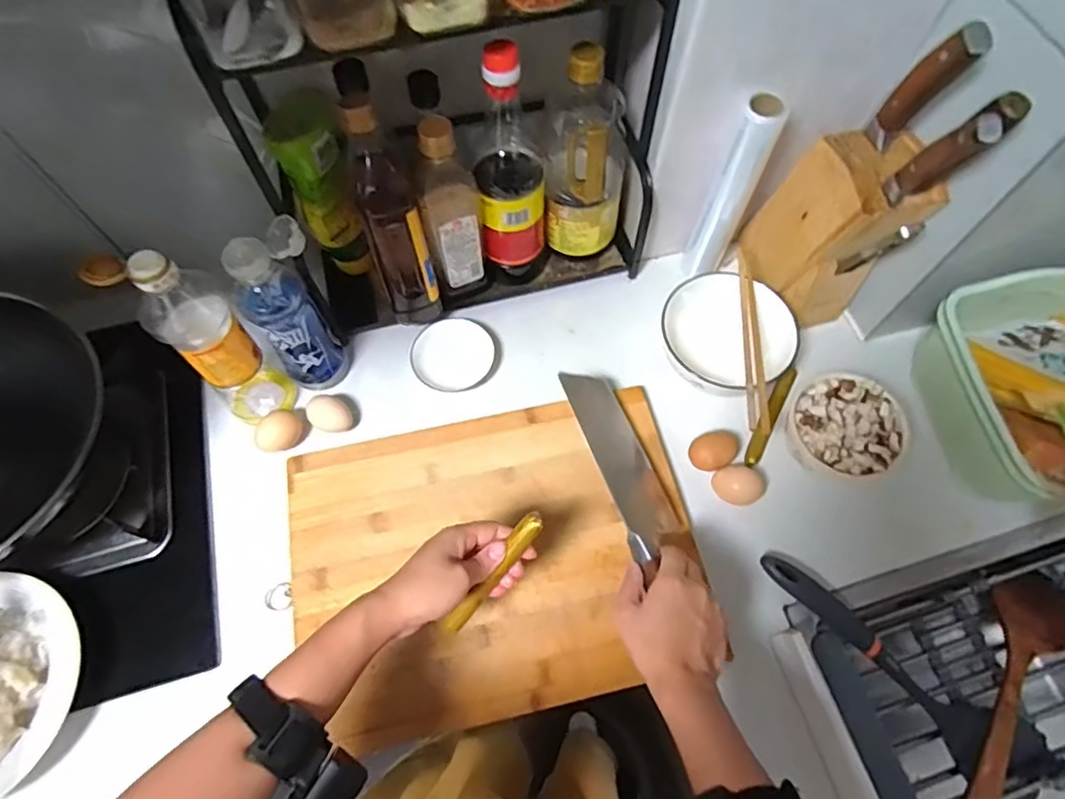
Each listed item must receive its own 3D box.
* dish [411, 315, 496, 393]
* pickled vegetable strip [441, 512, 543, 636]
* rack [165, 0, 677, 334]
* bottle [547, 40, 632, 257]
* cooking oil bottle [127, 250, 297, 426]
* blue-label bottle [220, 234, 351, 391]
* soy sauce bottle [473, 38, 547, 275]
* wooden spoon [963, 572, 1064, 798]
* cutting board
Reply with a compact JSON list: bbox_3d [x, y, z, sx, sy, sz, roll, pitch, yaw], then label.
[{"bbox_3d":[-0.096,-0.056,0.705,0.094,0.016,0.090,0,65,0],"label":"dish"},{"bbox_3d":[-0.031,0.145,0.481,0.017,0.009,0.132,38,106,16],"label":"pickled vegetable strip"},{"bbox_3d":[-0.071,-0.285,0.599,0.403,0.403,0.185,-15,66,-7],"label":"rack"},{"bbox_3d":[0.065,-0.266,0.650,0.084,0.231,0.077,12,65,6],"label":"bottle"},{"bbox_3d":[-0.321,-0.058,0.580,0.068,0.231,0.063,-33,69,-14],"label":"cooking oil bottle"},{"bbox_3d":[-0.258,-0.088,0.611,0.063,0.208,0.060,-20,66,-9],"label":"blue-label bottle"},{"bbox_3d":[-0.021,-0.236,0.636,0.073,0.289,0.058,-2,65,-1],"label":"soy sauce bottle"},{"bbox_3d":[0.482,0.313,0.591,0.077,0.038,0.382,40,57,17],"label":"wooden spoon"},{"bbox_3d":[-0.040,0.159,0.608,0.406,0.022,0.303,-12,65,-5],"label":"cutting board"}]

